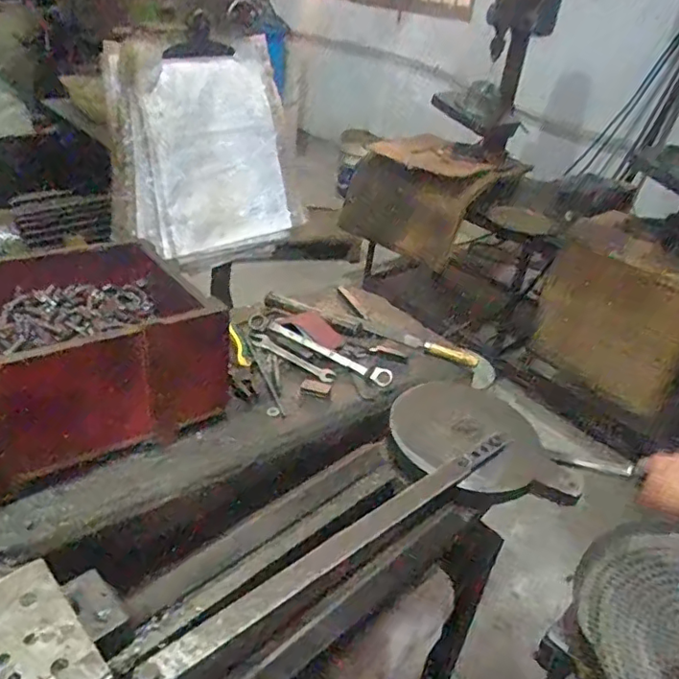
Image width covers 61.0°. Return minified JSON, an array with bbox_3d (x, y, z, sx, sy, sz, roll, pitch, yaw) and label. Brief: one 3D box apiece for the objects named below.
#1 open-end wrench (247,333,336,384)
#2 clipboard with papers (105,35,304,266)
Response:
[{"bbox_3d":[-0.072,0.024,0.858,0.155,0.006,0.025,26,38,27],"label":"open-end wrench"},{"bbox_3d":[-0.206,-0.287,0.902,0.289,0.316,0.060,-16,18,-35],"label":"clipboard with papers"}]

